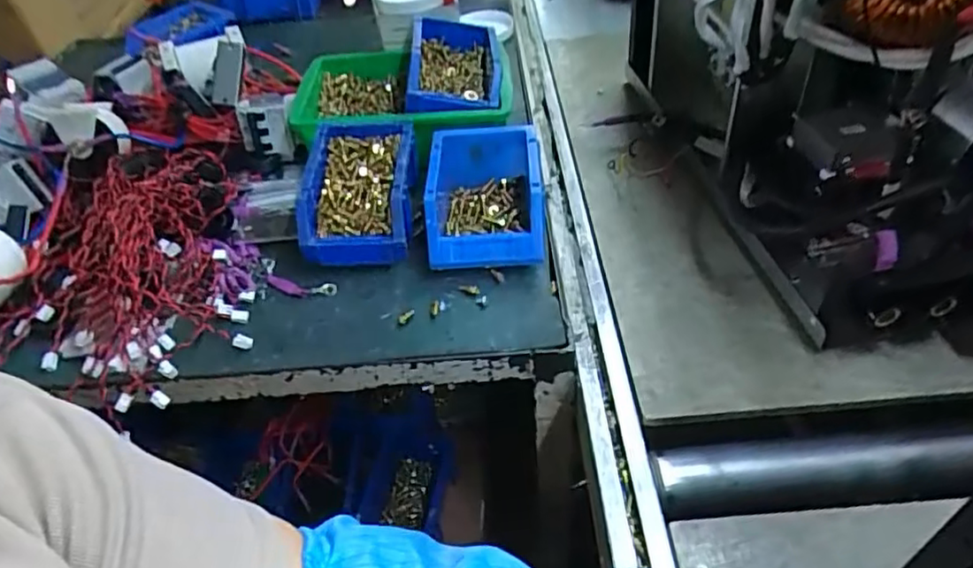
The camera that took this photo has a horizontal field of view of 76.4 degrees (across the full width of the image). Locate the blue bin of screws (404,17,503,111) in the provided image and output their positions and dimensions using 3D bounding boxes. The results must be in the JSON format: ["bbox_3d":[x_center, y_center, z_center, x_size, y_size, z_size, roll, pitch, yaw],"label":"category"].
[{"bbox_3d":[-0.042,-0.271,0.765,0.113,0.066,0.178,-3,44,0],"label":"blue bin of screws"}]

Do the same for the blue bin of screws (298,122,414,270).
[{"bbox_3d":[-0.128,-0.093,0.647,0.110,0.077,0.165,-4,45,4],"label":"blue bin of screws"}]

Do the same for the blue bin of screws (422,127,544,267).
[{"bbox_3d":[0.001,-0.085,0.638,0.114,0.081,0.156,-3,45,5],"label":"blue bin of screws"}]

